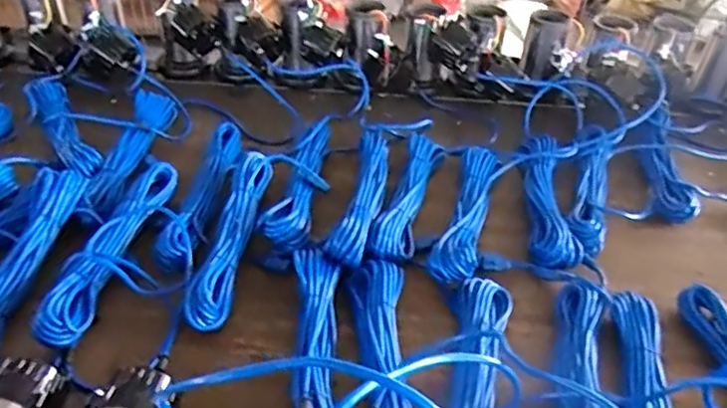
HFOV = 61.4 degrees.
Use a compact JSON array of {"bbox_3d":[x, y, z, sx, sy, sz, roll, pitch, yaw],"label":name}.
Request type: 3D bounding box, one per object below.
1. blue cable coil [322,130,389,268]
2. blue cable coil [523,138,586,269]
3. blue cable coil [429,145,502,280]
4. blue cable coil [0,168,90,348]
[{"bbox_3d":[-0.001,-0.028,1.026,0.070,0.052,0.349,9,40,8],"label":"blue cable coil"},{"bbox_3d":[0.317,-0.019,1.068,0.081,0.044,0.363,6,39,3],"label":"blue cable coil"},{"bbox_3d":[0.180,-0.001,1.038,0.078,0.036,0.344,14,40,13],"label":"blue cable coil"},{"bbox_3d":[-0.505,0.075,0.896,0.081,0.070,0.397,5,39,2],"label":"blue cable coil"}]

